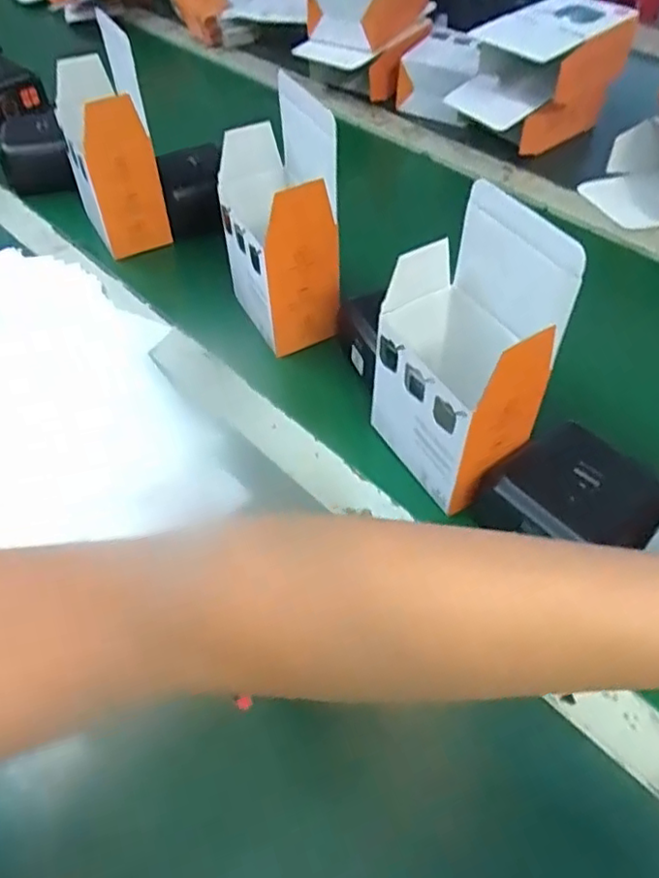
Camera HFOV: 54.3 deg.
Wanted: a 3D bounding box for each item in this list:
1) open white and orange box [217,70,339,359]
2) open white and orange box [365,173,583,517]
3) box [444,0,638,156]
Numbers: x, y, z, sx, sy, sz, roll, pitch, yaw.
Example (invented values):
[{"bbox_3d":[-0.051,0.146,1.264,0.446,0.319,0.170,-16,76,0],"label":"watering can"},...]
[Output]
[{"bbox_3d":[-0.044,-0.176,0.515,0.073,0.182,0.109,-15,50,-13],"label":"open white and orange box"},{"bbox_3d":[0.085,-0.049,0.409,0.075,0.176,0.113,-22,51,-18],"label":"open white and orange box"},{"bbox_3d":[0.235,-0.405,0.731,0.171,0.135,0.119,-31,55,-25],"label":"box"}]

